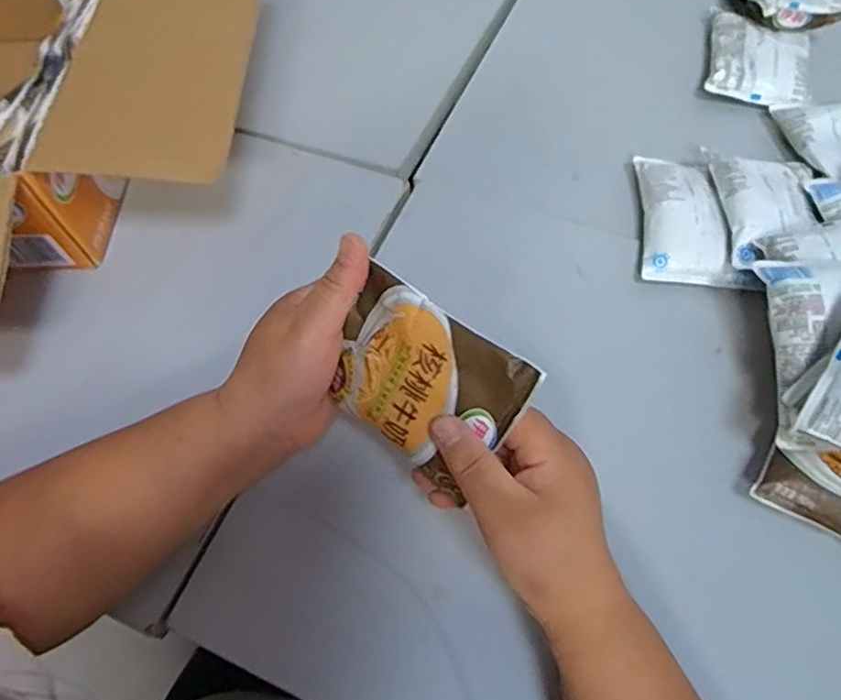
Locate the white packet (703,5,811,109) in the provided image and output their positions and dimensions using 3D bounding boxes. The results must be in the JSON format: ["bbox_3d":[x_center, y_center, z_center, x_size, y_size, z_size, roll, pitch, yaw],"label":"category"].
[{"bbox_3d":[0.322,-0.276,0.591,0.090,0.024,0.107,16,64,11],"label":"white packet"}]

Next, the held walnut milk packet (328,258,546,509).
[{"bbox_3d":[-0.002,0.017,0.339,0.112,0.014,0.084,35,110,22],"label":"held walnut milk packet"}]

